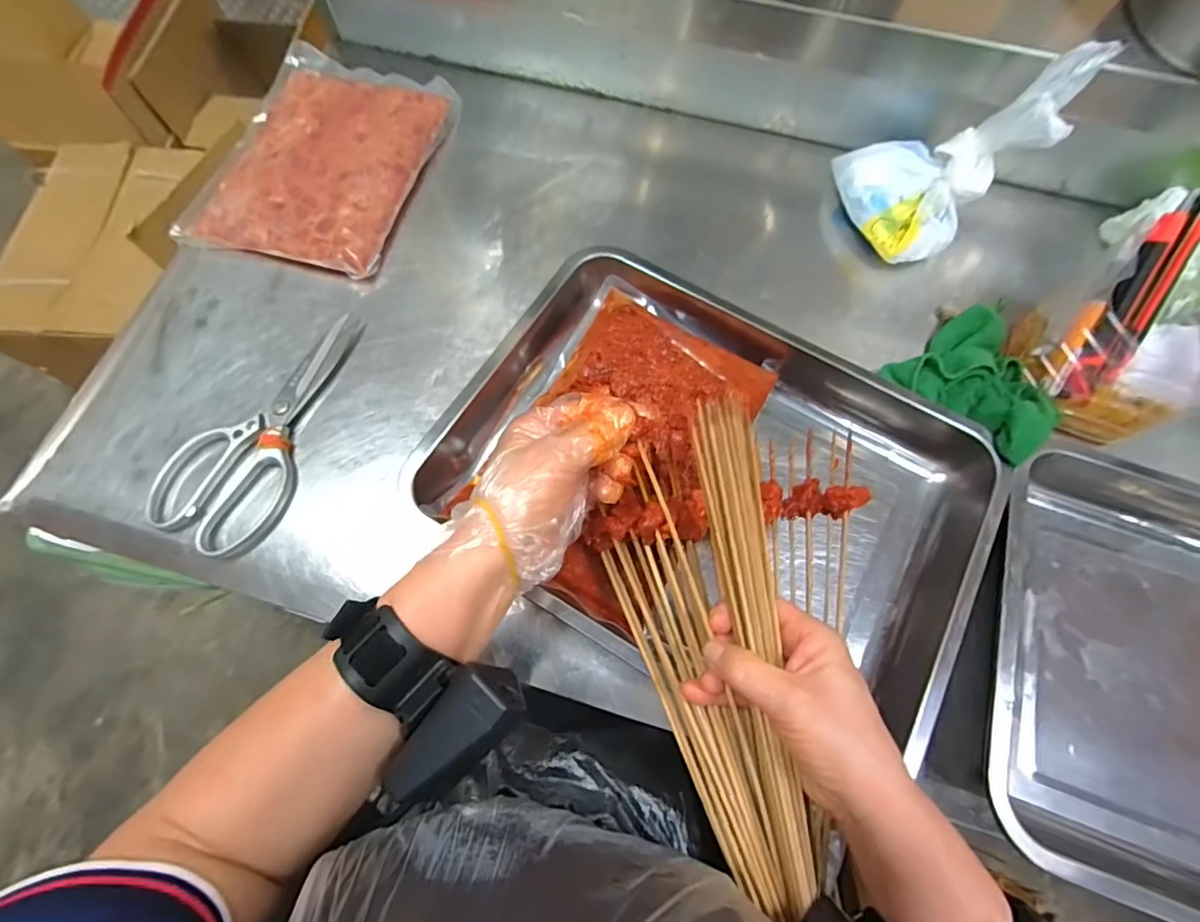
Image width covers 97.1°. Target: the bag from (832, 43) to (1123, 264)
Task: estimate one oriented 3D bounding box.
[{"bbox_3d":[0.306,-0.286,0.468,0.140,0.131,0.130,-34,74,-12],"label":"bag"}]

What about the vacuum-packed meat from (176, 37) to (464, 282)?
[{"bbox_3d":[-0.279,-0.318,0.543,0.197,0.031,0.271,15,71,4],"label":"vacuum-packed meat"}]

